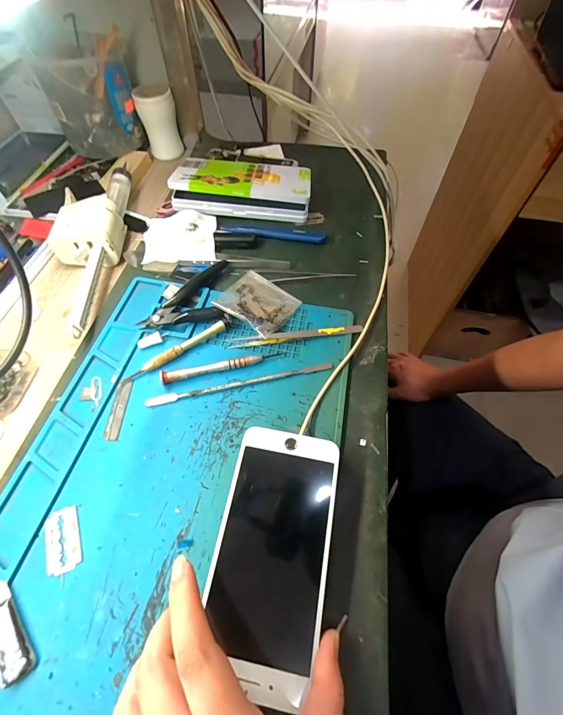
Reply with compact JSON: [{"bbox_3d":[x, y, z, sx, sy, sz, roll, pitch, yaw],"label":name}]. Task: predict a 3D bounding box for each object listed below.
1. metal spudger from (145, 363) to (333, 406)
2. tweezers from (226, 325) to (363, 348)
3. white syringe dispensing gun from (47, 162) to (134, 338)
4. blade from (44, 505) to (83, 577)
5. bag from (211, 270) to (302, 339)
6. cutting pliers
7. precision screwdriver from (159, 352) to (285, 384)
[{"bbox_3d":[-0.036,0.024,0.303,0.170,0.004,0.008,-10,59,-7],"label":"metal spudger"},{"bbox_3d":[0.014,-0.023,0.329,0.132,0.009,0.011,-6,58,-5],"label":"tweezers"},{"bbox_3d":[-0.223,-0.137,0.379,0.073,0.045,0.261,-3,58,-3],"label":"white syringe dispensing gun"},{"bbox_3d":[-0.156,0.129,0.236,0.023,0.004,0.042,-21,61,-13],"label":"blade"},{"bbox_3d":[-0.027,-0.058,0.344,0.075,0.020,0.064,31,62,17],"label":"bag"},{"bbox_3d":[-0.101,-0.072,0.353,0.081,0.017,0.090,-3,58,-3],"label":"cutting pliers"},{"bbox_3d":[-0.054,0.008,0.310,0.113,0.010,0.009,-13,59,-9],"label":"precision screwdriver"}]

